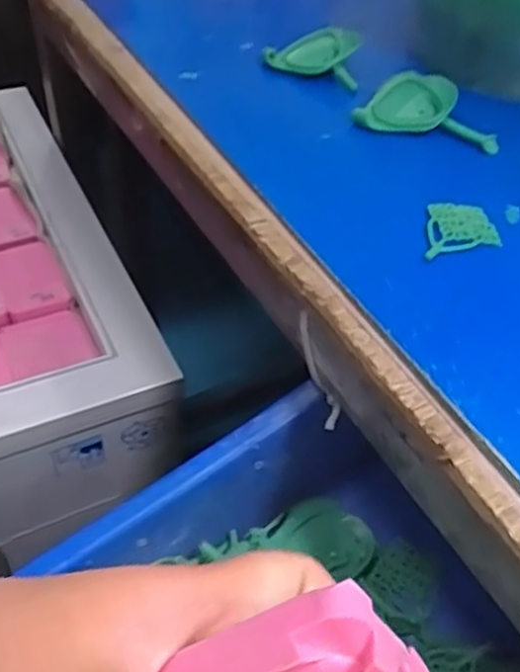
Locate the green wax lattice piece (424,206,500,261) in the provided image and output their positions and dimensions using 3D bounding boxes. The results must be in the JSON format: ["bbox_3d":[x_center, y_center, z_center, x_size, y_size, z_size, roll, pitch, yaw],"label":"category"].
[{"bbox_3d":[0.085,-0.047,0.313,0.037,0.005,0.029,-11,48,-12],"label":"green wax lattice piece"}]

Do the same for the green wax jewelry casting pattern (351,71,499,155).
[{"bbox_3d":[0.088,-0.119,0.374,0.072,0.017,0.041,10,47,7],"label":"green wax jewelry casting pattern"}]

